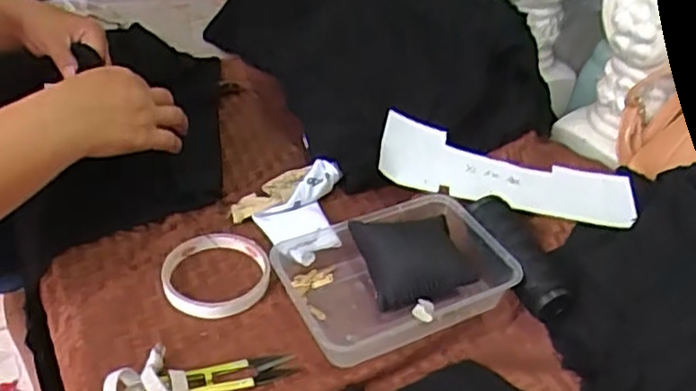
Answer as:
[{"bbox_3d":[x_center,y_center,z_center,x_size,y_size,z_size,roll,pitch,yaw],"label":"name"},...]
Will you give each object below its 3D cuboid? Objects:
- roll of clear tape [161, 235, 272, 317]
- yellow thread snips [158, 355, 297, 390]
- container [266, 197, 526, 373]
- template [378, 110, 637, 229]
[{"bbox_3d":[-0.106,0.060,0.545,0.083,0.011,0.088,3,40,-3],"label":"roll of clear tape"},{"bbox_3d":[-0.082,0.124,0.472,0.089,0.009,0.023,-9,42,-17],"label":"yellow thread snips"},{"bbox_3d":[0.038,0.063,0.545,0.173,0.040,0.126,-13,43,-21],"label":"container"},{"bbox_3d":[0.150,-0.021,0.639,0.241,0.035,0.088,6,40,1],"label":"template"}]

